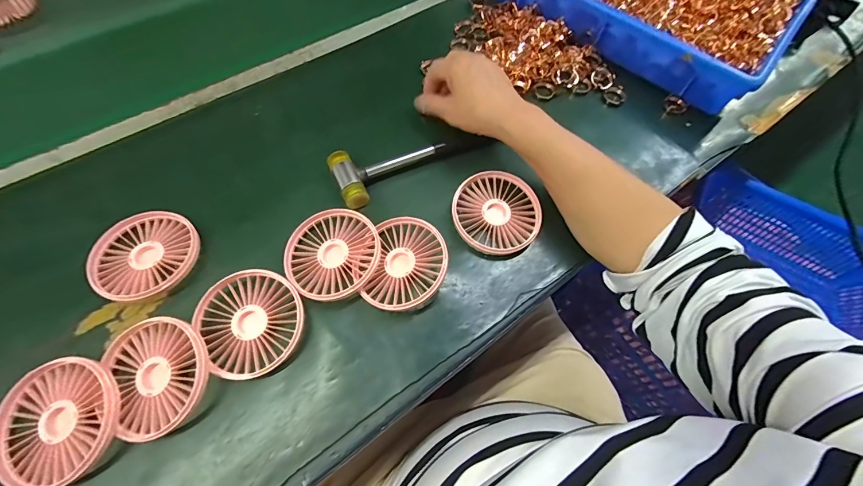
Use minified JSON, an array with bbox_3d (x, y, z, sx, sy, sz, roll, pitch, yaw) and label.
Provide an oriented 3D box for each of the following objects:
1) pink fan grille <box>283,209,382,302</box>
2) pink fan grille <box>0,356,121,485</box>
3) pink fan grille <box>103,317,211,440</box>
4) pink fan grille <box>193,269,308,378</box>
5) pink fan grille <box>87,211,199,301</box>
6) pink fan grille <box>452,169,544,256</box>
[{"bbox_3d":[-0.092,0.008,0.344,0.084,0.015,0.087,1,65,-2],"label":"pink fan grille"},{"bbox_3d":[-0.279,0.134,0.280,0.088,0.028,0.085,1,65,-2],"label":"pink fan grille"},{"bbox_3d":[-0.213,0.101,0.291,0.073,0.015,0.086,-25,70,-1],"label":"pink fan grille"},{"bbox_3d":[-0.152,0.066,0.317,0.080,0.020,0.085,1,65,-2],"label":"pink fan grille"},{"bbox_3d":[-0.265,0.009,0.343,0.095,0.019,0.086,28,67,10],"label":"pink fan grille"},{"bbox_3d":[0.064,-0.030,0.377,0.086,0.018,0.085,1,65,-2],"label":"pink fan grille"}]

